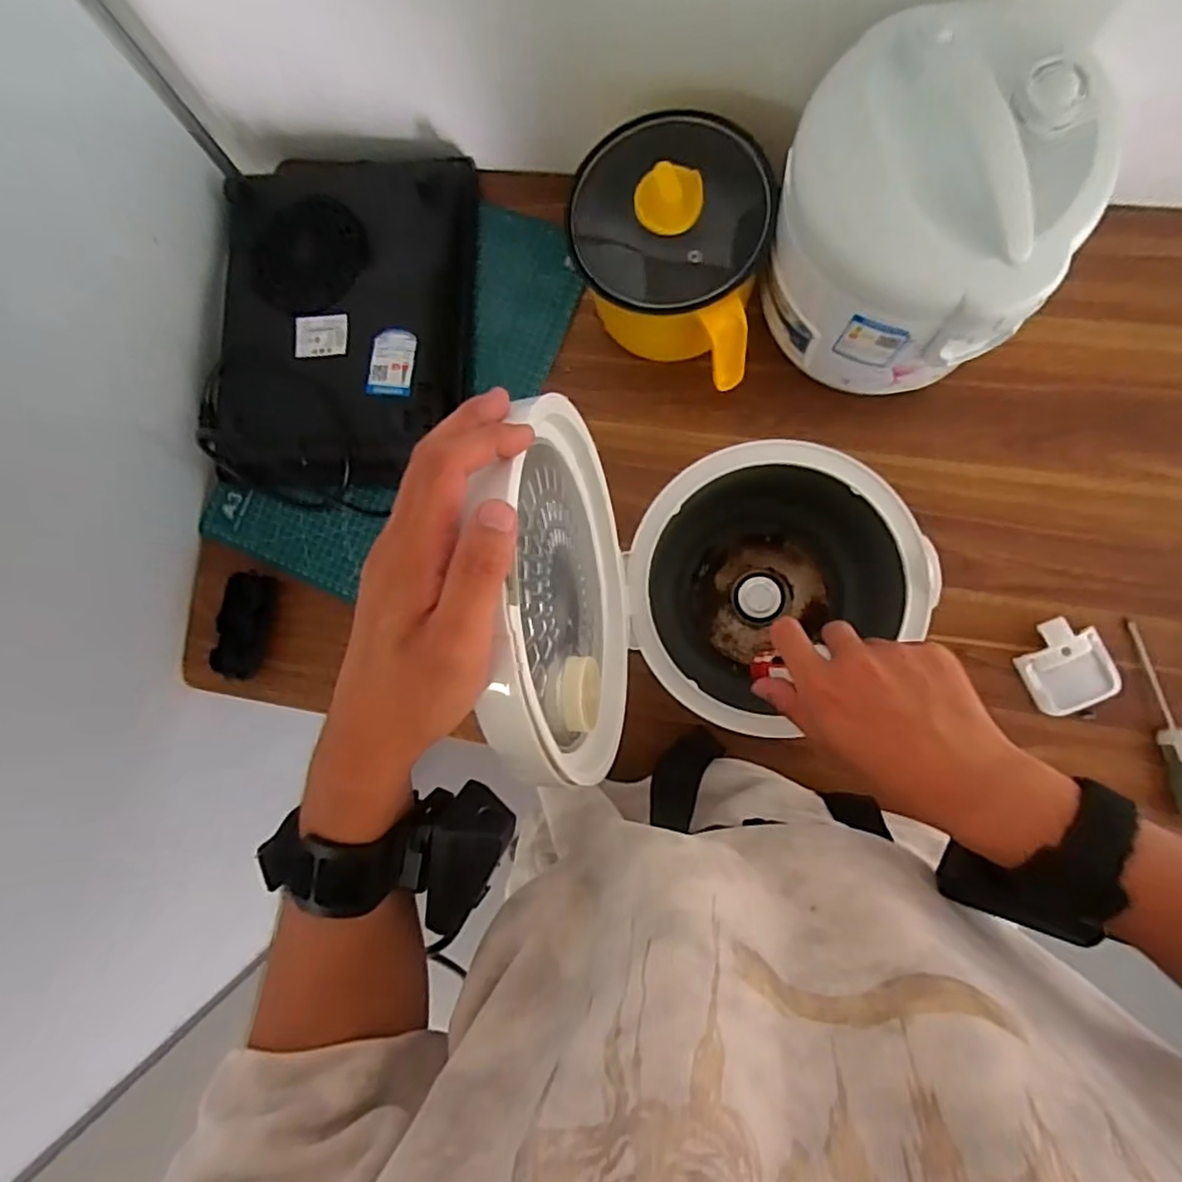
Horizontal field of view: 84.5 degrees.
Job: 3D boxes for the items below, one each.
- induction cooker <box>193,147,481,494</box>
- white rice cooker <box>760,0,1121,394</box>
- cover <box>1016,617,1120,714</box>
[{"bbox_3d":[-0.263,-0.279,0.681,0.268,0.062,0.352,4,86,8],"label":"induction cooker"},{"bbox_3d":[0.251,-0.284,0.501,0.202,0.191,0.191,-1,85,8],"label":"white rice cooker"},{"bbox_3d":[0.424,0.065,0.582,0.078,0.019,0.078,-23,89,4],"label":"cover"}]

